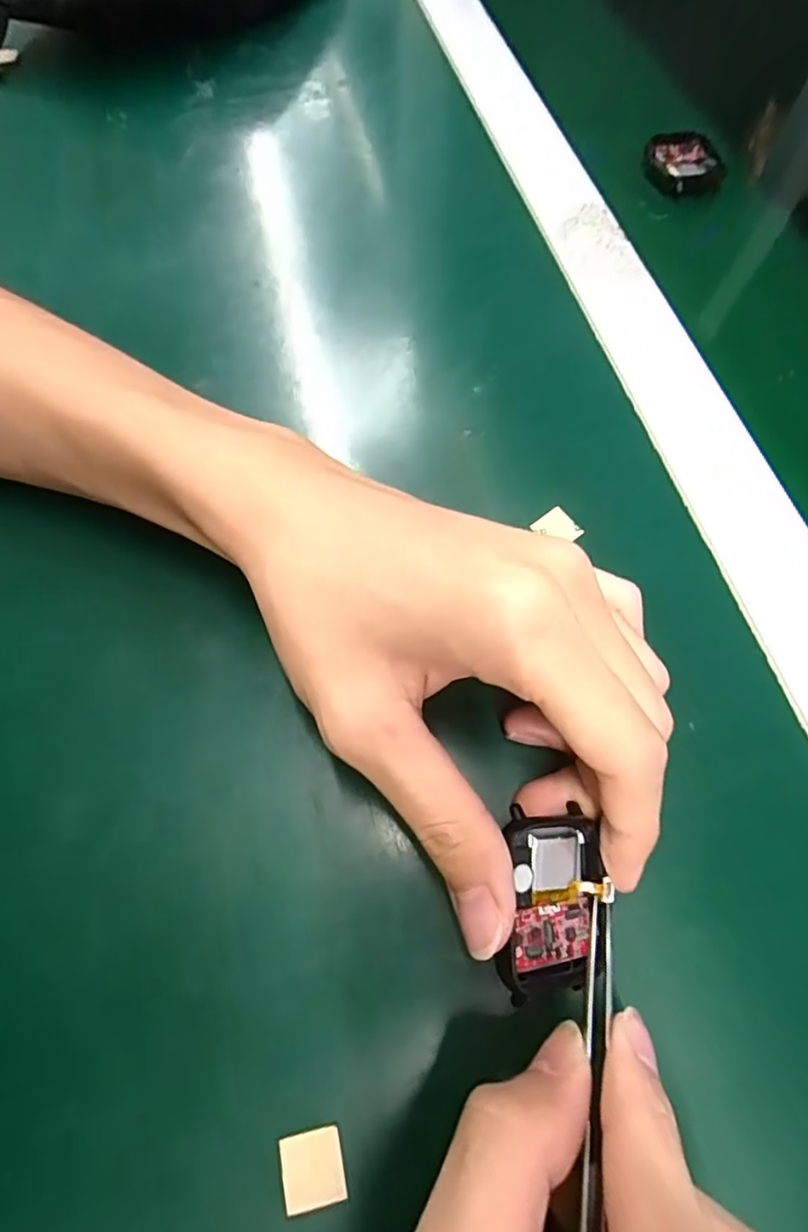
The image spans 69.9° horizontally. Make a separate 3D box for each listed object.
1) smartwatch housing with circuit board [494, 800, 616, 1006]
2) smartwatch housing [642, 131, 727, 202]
[{"bbox_3d":[0.043,0.080,0.162,0.040,0.011,0.045,13,75,-31],"label":"smartwatch housing with circuit board"},{"bbox_3d":[0.157,-0.256,0.327,0.036,0.012,0.045,-13,75,-2],"label":"smartwatch housing"}]

